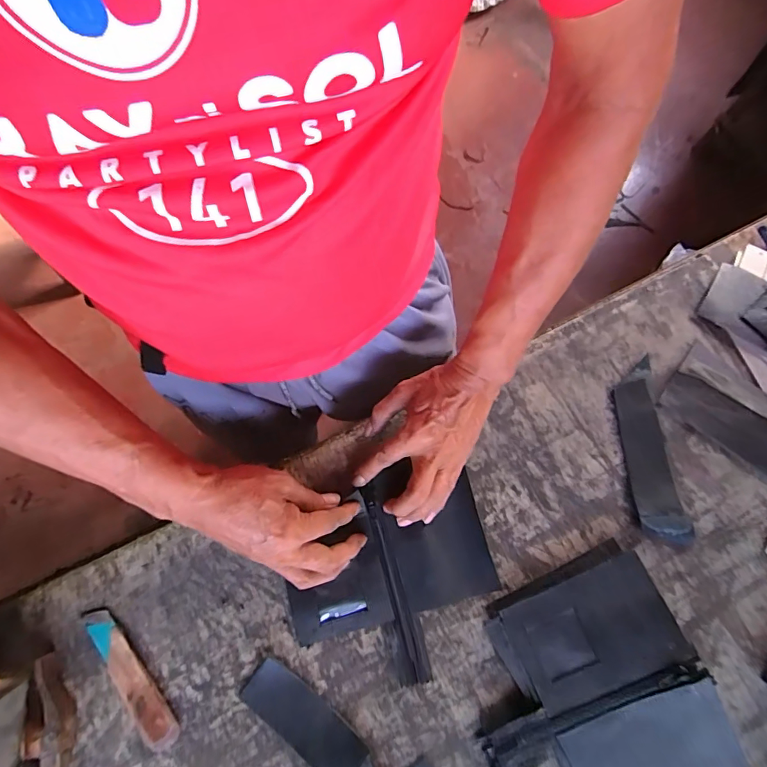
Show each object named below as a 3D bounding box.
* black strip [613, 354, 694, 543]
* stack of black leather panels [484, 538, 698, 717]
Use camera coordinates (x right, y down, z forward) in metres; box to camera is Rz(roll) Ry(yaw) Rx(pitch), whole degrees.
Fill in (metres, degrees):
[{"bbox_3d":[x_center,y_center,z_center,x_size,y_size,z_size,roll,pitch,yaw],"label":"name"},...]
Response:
[{"bbox_3d":[0.256,0.063,0.440,0.045,0.013,0.171,-4,77,-1],"label":"black strip"},{"bbox_3d":[0.172,0.213,0.394,0.142,0.029,0.095,-23,78,-5],"label":"stack of black leather panels"}]

